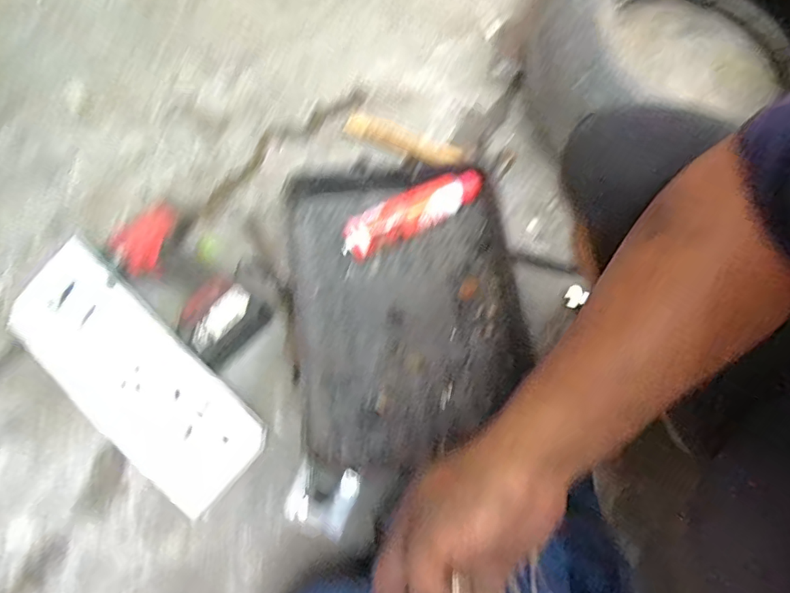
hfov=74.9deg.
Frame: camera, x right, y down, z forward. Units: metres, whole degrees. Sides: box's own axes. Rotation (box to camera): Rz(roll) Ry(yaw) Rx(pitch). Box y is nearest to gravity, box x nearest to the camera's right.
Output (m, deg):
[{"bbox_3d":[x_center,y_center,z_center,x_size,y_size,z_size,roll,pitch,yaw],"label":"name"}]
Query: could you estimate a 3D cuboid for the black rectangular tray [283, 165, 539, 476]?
[{"bbox_3d":[0.020,0.014,0.679,0.304,0.058,0.391,-10,76,-1],"label":"black rectangular tray"}]

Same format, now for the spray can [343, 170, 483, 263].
[{"bbox_3d":[0.026,-0.114,0.709,0.209,0.055,0.056,-29,77,-6],"label":"spray can"}]

